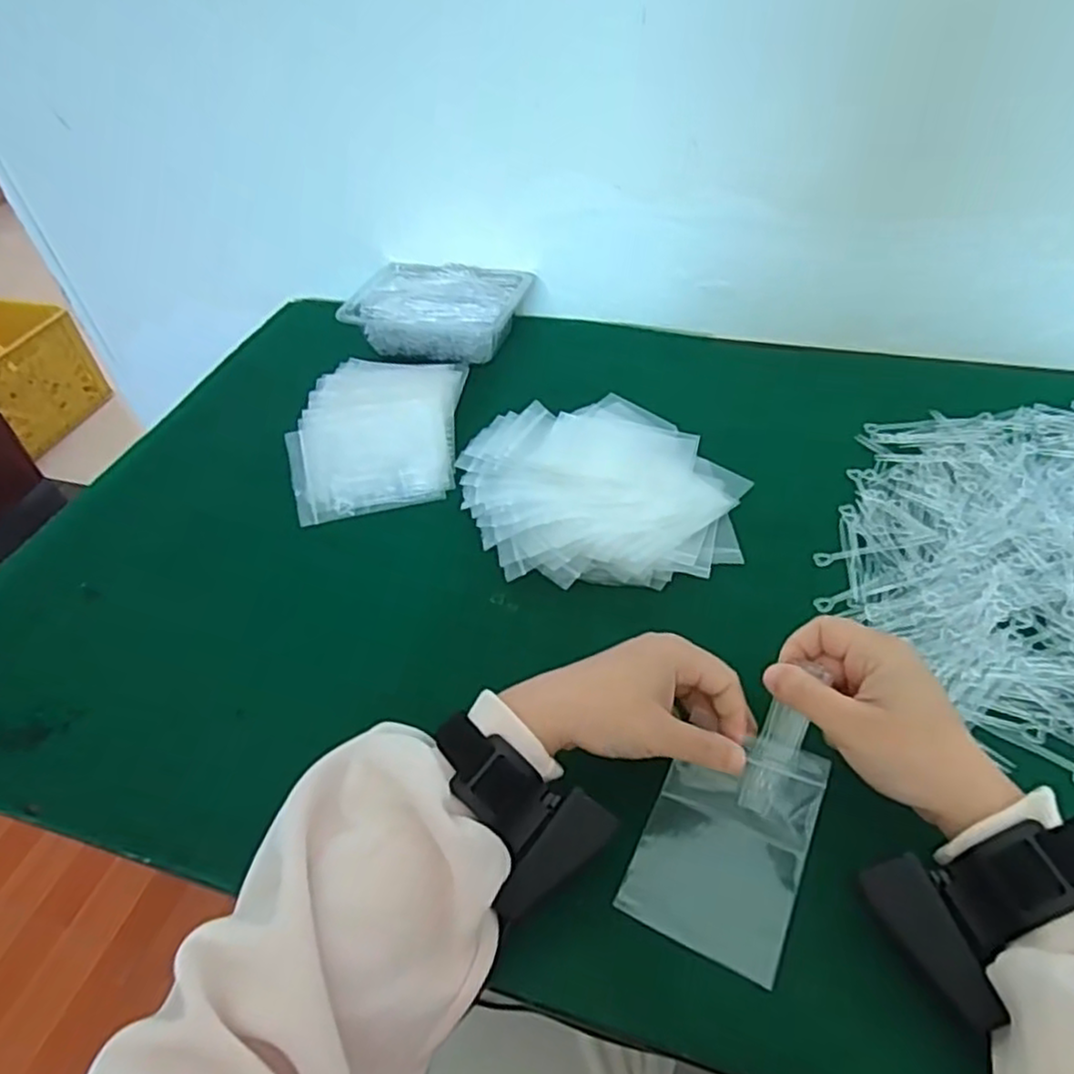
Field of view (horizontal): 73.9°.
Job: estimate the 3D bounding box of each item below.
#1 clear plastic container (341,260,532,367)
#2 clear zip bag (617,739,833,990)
[{"bbox_3d":[-0.104,-0.240,0.754,0.175,0.051,0.121,11,48,16],"label":"clear plastic container"},{"bbox_3d":[0.099,0.160,0.378,0.080,0.029,0.106,18,51,22],"label":"clear zip bag"}]

